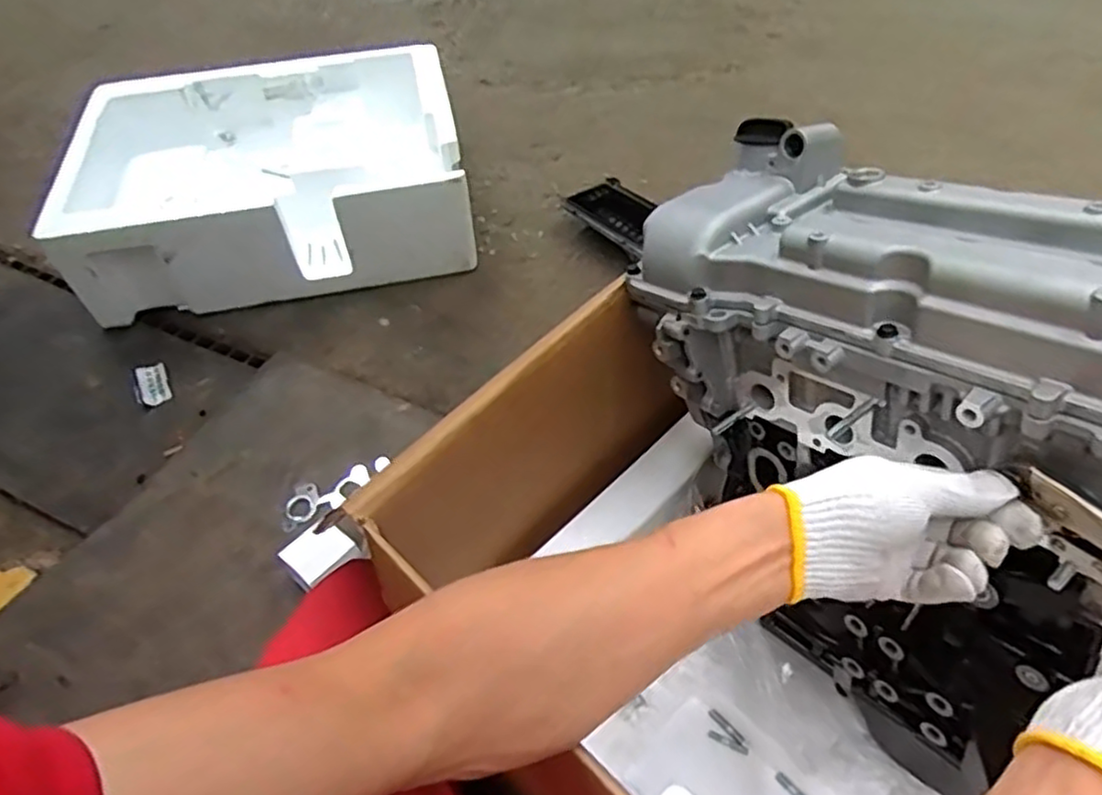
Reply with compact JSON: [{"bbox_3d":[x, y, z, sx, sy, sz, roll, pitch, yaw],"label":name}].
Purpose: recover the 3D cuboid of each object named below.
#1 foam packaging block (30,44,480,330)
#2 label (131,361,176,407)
[{"bbox_3d":[-0.584,-0.442,1.408,0.791,0.214,0.543,-10,52,-6],"label":"foam packaging block"},{"bbox_3d":[-0.695,-0.023,1.206,0.055,0.015,0.092,-20,59,-24],"label":"label"}]

